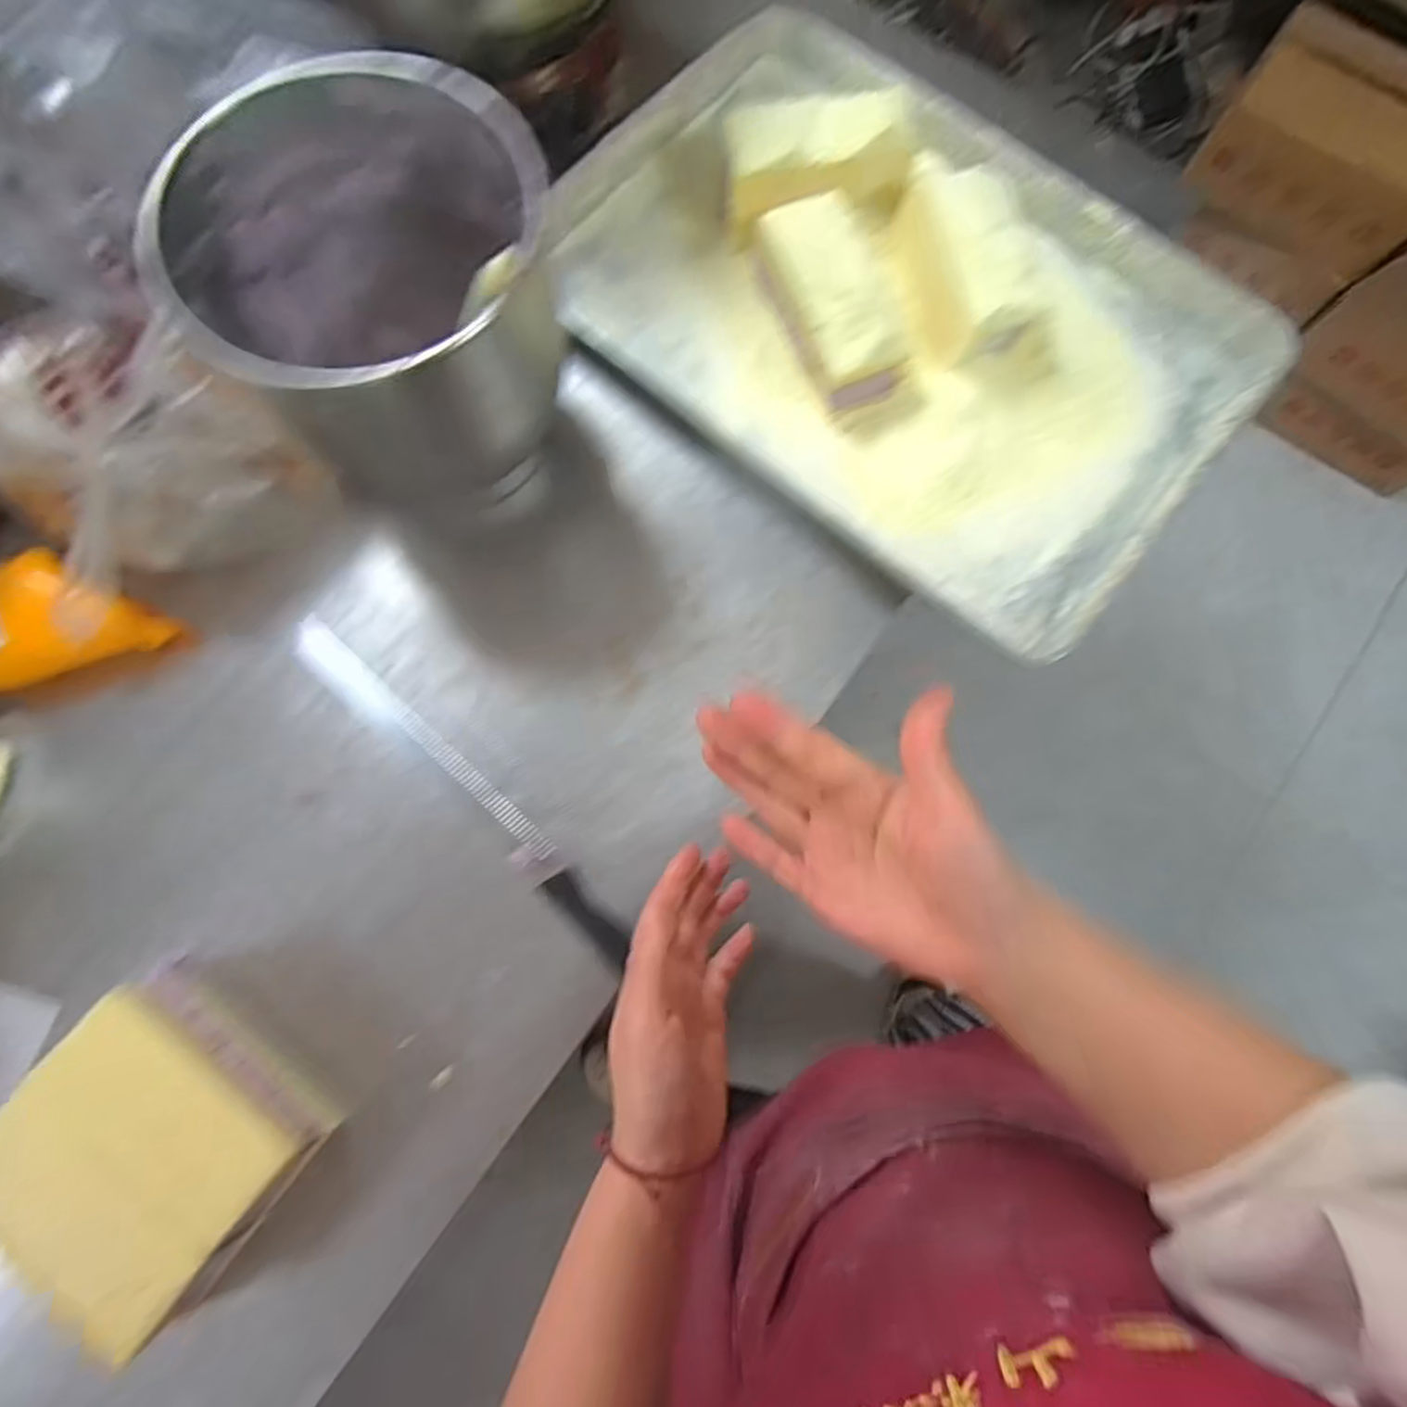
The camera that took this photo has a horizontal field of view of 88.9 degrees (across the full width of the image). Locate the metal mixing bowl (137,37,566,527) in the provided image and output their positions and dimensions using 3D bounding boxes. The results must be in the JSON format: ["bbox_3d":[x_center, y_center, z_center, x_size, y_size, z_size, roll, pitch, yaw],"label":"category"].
[{"bbox_3d":[-0.207,-0.252,0.520,0.216,0.245,0.190,-8,78,-3],"label":"metal mixing bowl"}]

